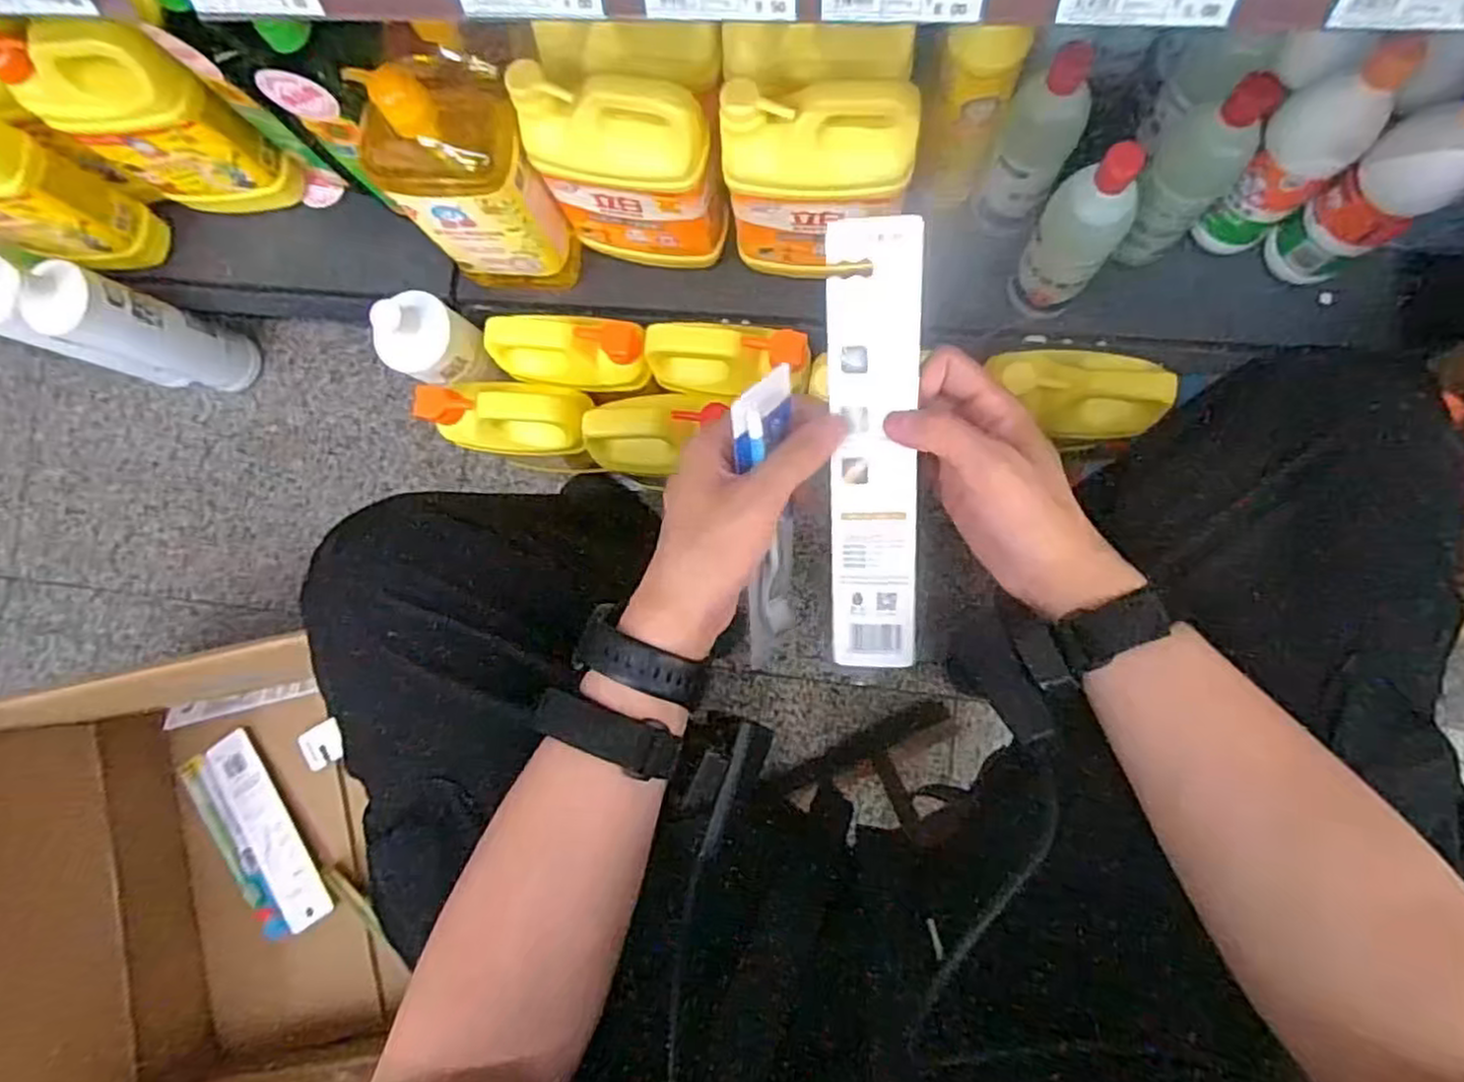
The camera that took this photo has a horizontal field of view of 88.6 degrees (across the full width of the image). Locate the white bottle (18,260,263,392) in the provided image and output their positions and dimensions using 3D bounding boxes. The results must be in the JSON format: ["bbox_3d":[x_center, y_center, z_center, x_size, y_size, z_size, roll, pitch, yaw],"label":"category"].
[{"bbox_3d":[-0.610,-0.217,0.789,0.067,0.259,0.067,14,88,8],"label":"white bottle"}]

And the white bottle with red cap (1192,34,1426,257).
[{"bbox_3d":[0.446,-0.302,0.601,0.065,0.194,0.066,0,86,7],"label":"white bottle with red cap"}]

